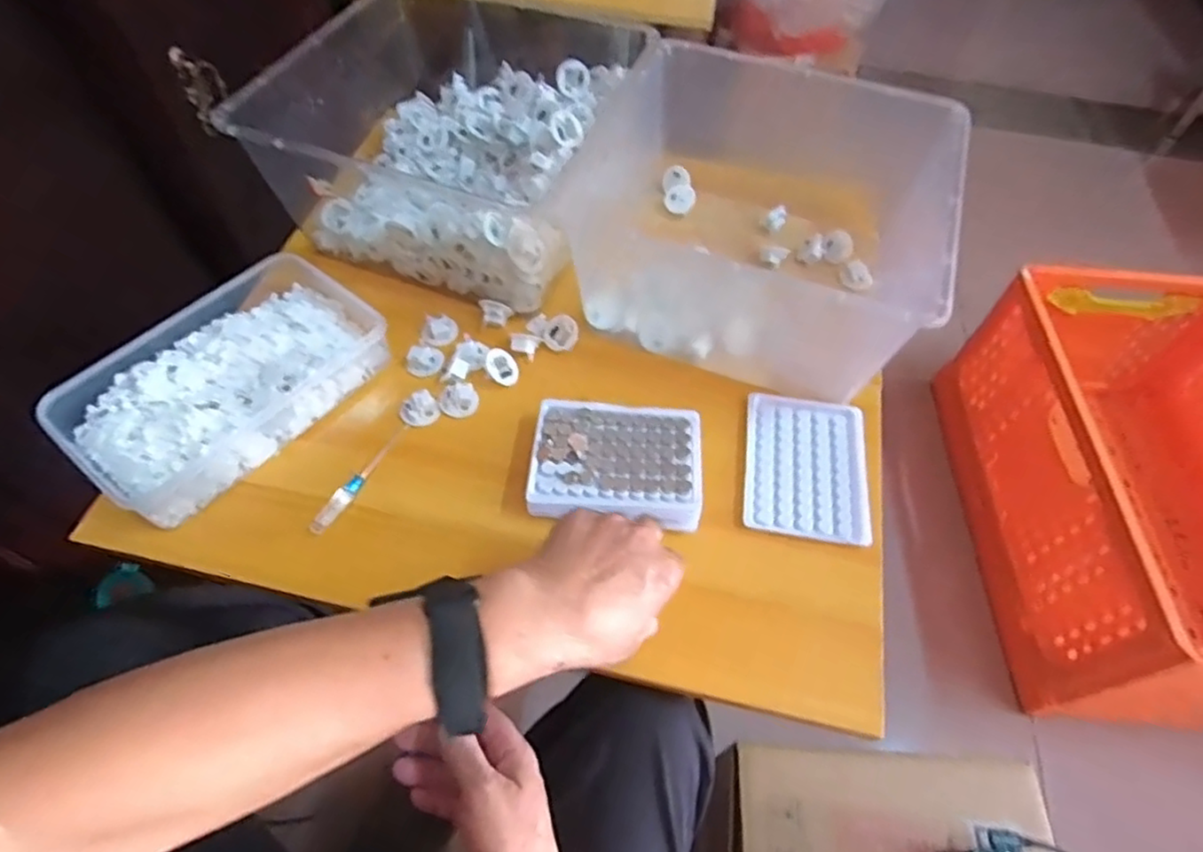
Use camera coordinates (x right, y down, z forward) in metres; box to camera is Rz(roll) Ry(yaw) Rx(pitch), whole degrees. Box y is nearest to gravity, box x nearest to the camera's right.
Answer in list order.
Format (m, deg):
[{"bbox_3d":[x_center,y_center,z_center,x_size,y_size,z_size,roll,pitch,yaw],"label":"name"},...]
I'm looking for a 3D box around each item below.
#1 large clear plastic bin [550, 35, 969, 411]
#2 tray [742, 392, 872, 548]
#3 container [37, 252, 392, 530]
[{"bbox_3d":[0.148,-0.194,0.624,0.301,0.144,0.283,17,57,8],"label":"large clear plastic bin"},{"bbox_3d":[0.172,0.032,0.554,0.100,0.012,0.130,9,57,3],"label":"tray"},{"bbox_3d":[-0.315,-0.042,0.564,0.155,0.046,0.244,35,61,18],"label":"container"}]

